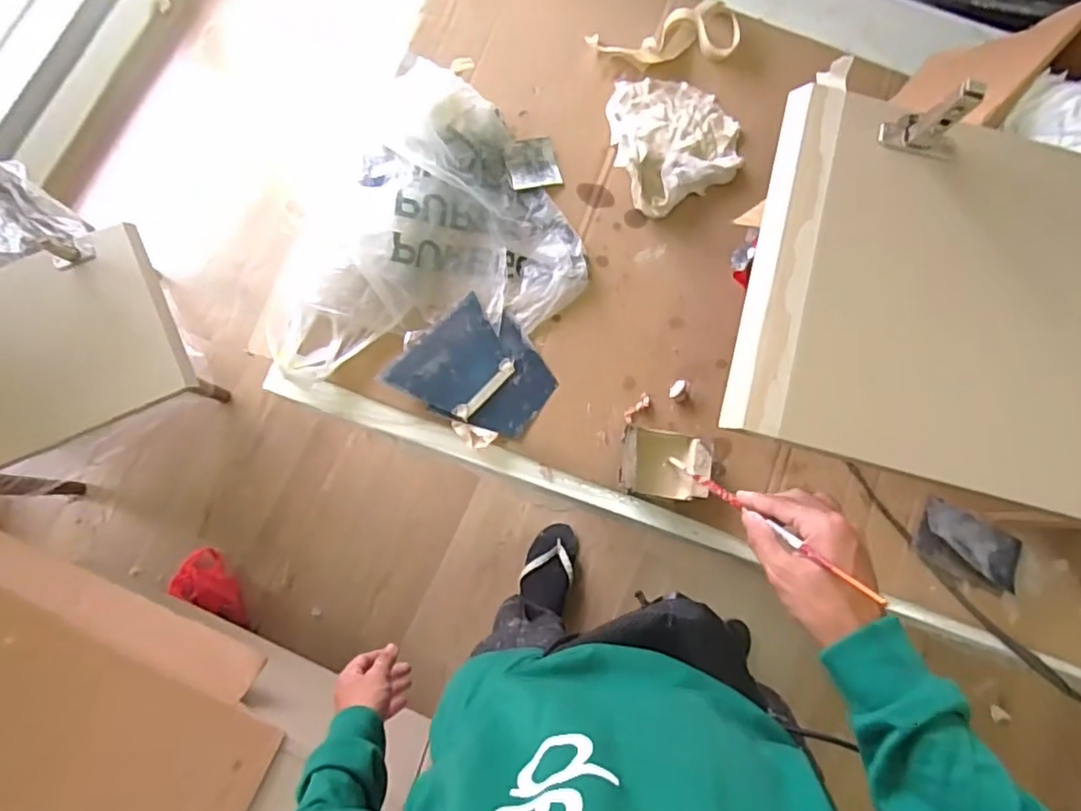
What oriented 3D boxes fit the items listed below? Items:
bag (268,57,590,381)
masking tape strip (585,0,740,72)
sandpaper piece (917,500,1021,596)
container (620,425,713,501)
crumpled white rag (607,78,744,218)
[{"bbox_3d":[-0.150,-0.202,0.689,0.350,0.052,0.302,-21,83,-6],"label":"bag"},{"bbox_3d":[0.153,-0.438,0.750,0.175,0.027,0.067,-18,83,-5],"label":"masking tape strip"},{"bbox_3d":[0.471,0.152,0.677,0.112,0.020,0.061,27,81,1],"label":"sandpaper piece"},{"bbox_3d":[0.134,0.063,0.670,0.097,0.028,0.069,8,81,-2],"label":"container"},{"bbox_3d":[0.154,-0.324,0.731,0.161,0.031,0.165,-29,84,-7],"label":"crumpled white rag"}]

